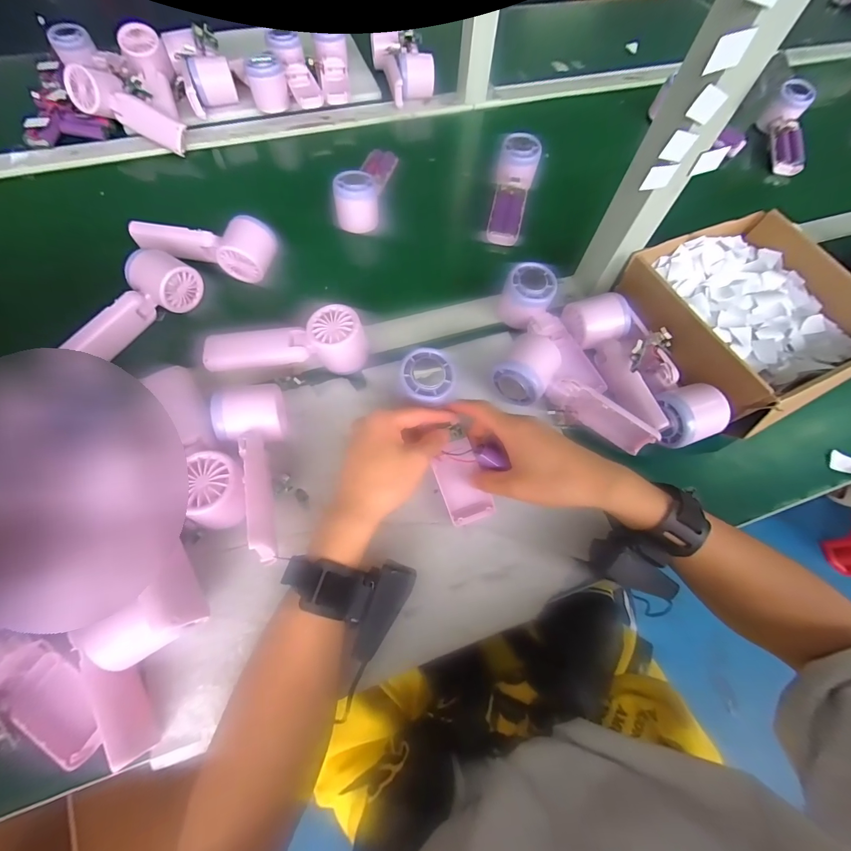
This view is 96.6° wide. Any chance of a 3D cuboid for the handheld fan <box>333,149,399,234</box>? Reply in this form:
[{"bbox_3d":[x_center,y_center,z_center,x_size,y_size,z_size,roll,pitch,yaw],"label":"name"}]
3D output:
[{"bbox_3d":[-0.079,-0.341,0.527,0.051,0.068,0.162,12,67,2],"label":"handheld fan"}]

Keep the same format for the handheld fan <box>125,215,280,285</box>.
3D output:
[{"bbox_3d":[-0.265,-0.225,0.461,0.164,0.046,0.055,14,67,3],"label":"handheld fan"}]

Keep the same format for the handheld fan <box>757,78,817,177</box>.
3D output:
[{"bbox_3d":[0.593,-0.485,0.625,0.045,0.050,0.163,9,81,1],"label":"handheld fan"}]

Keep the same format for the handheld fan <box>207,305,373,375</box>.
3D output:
[{"bbox_3d":[-0.146,-0.087,0.398,0.168,0.048,0.062,0,67,-3],"label":"handheld fan"}]

